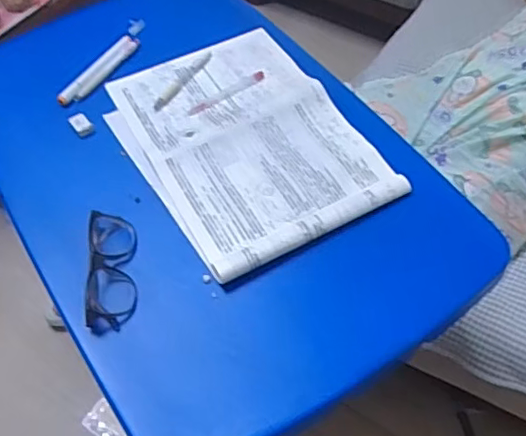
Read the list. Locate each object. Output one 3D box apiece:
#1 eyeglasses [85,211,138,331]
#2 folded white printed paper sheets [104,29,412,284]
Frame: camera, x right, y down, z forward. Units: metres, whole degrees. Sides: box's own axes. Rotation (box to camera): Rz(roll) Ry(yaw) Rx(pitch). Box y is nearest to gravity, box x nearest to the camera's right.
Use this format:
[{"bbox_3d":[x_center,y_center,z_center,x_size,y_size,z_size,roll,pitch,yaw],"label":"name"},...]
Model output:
[{"bbox_3d":[-0.169,0.054,0.668,0.048,0.024,0.141,-7,53,-1],"label":"eyeglasses"},{"bbox_3d":[-0.028,-0.111,0.783,0.268,0.019,0.377,-28,56,-15],"label":"folded white printed paper sheets"}]

